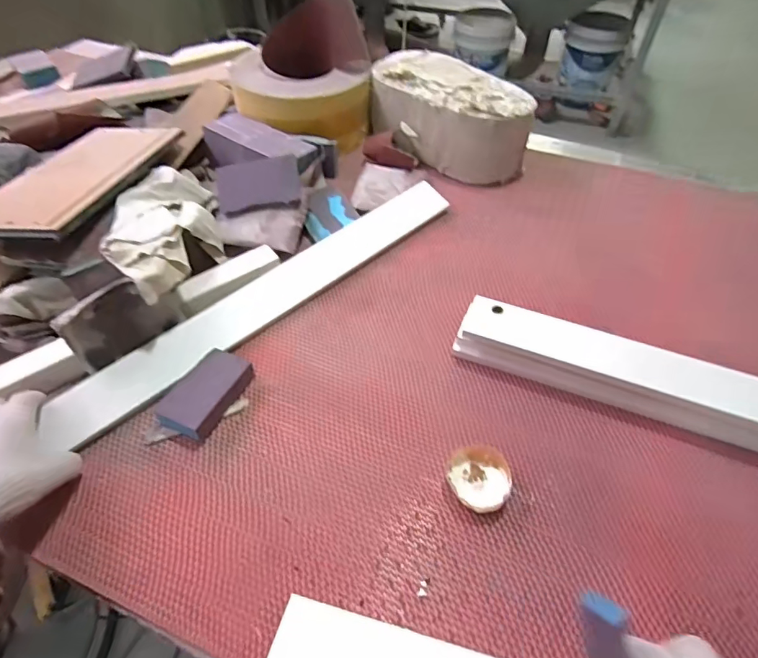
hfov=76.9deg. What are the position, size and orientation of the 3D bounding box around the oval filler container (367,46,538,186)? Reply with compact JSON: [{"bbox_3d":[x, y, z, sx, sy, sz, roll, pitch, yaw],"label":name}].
[{"bbox_3d":[0.121,-0.373,0.831,0.154,0.113,0.291,-36,59,-26],"label":"oval filler container"}]

